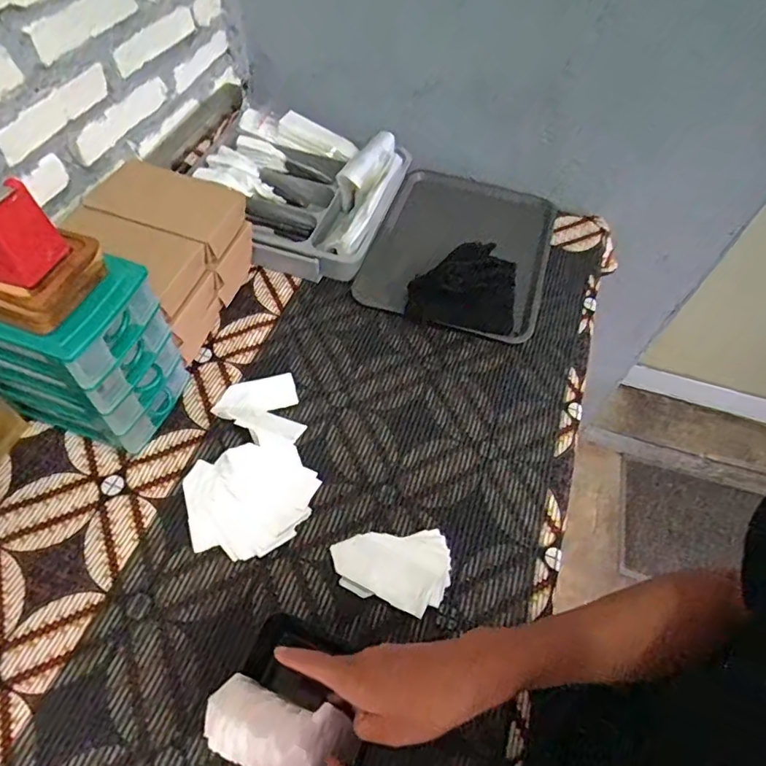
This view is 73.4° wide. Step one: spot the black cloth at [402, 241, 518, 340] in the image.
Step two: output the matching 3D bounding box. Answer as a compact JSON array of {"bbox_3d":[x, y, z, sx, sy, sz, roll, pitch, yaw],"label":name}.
[{"bbox_3d":[0.126,-0.161,0.785,0.159,0.088,0.148,11,56,3],"label":"black cloth"}]

